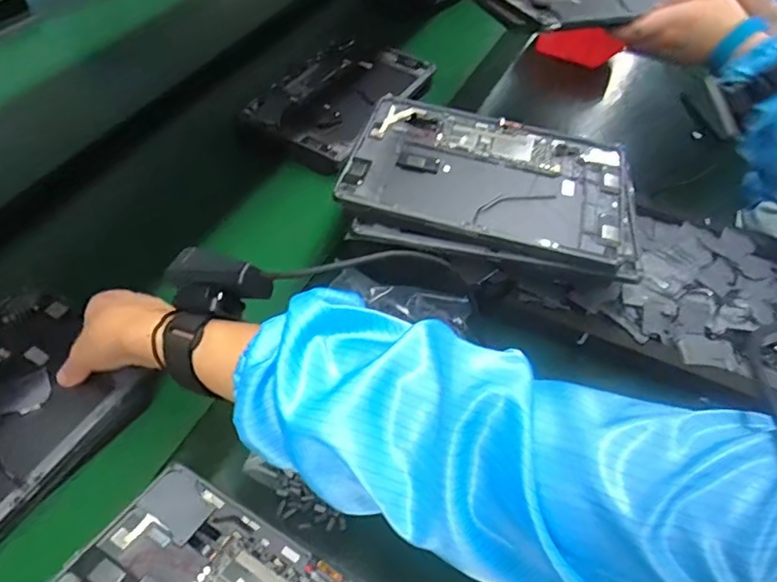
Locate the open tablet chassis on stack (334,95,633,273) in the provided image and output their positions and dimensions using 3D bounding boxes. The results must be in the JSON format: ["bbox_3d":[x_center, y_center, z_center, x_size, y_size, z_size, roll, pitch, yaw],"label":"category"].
[{"bbox_3d":[0.099,-0.110,0.519,0.261,0.017,0.177,16,53,10],"label":"open tablet chassis on stack"}]

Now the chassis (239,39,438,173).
[{"bbox_3d":[-0.065,-0.259,0.724,0.156,0.023,0.257,25,55,17],"label":"chassis"}]

